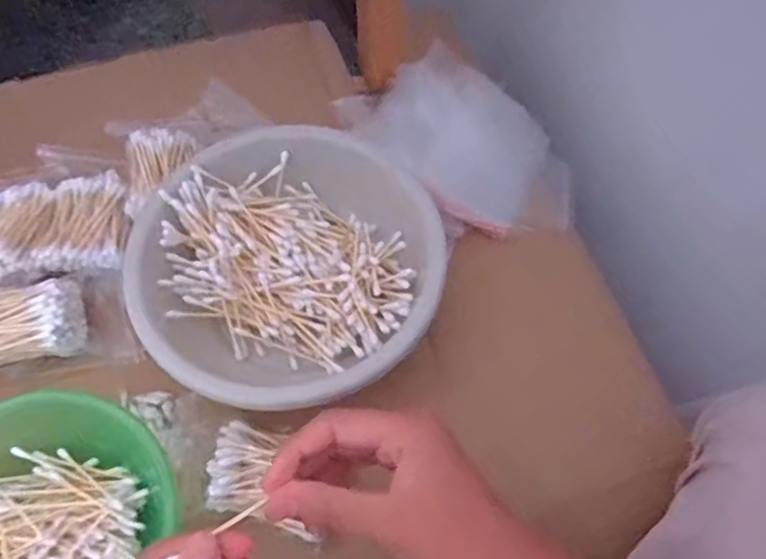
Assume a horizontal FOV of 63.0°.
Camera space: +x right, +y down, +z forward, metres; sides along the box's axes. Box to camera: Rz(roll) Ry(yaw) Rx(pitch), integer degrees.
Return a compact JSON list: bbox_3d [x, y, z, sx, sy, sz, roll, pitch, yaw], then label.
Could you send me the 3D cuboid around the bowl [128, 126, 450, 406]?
[{"bbox_3d":[-0.060,-0.004,0.418,0.189,0.063,0.188,0,63,-1],"label":"bowl"}]

